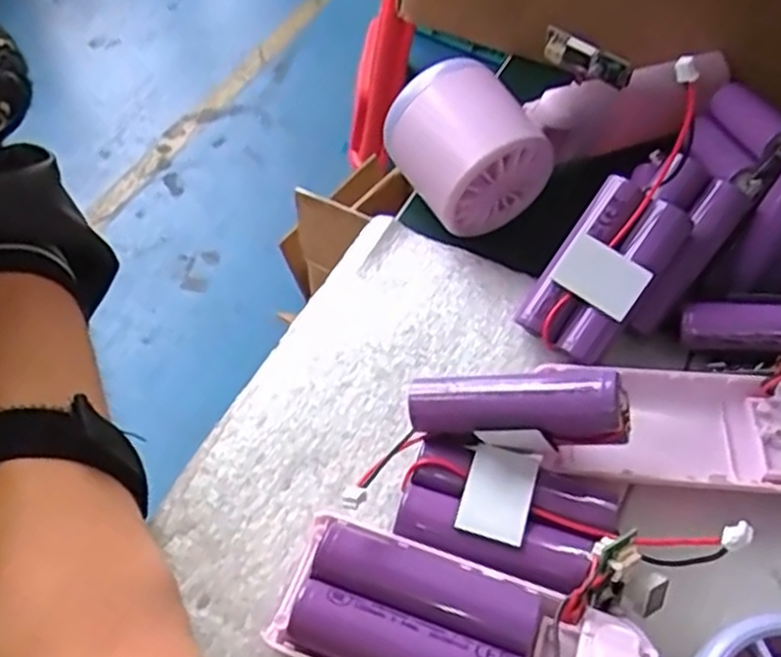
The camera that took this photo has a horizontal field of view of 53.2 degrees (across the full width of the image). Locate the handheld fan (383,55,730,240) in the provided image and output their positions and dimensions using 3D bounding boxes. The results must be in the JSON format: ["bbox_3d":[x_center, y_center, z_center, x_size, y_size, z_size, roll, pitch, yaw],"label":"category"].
[{"bbox_3d":[0.067,-0.085,0.344,0.129,0.055,0.058,-14,52,-15],"label":"handheld fan"}]

